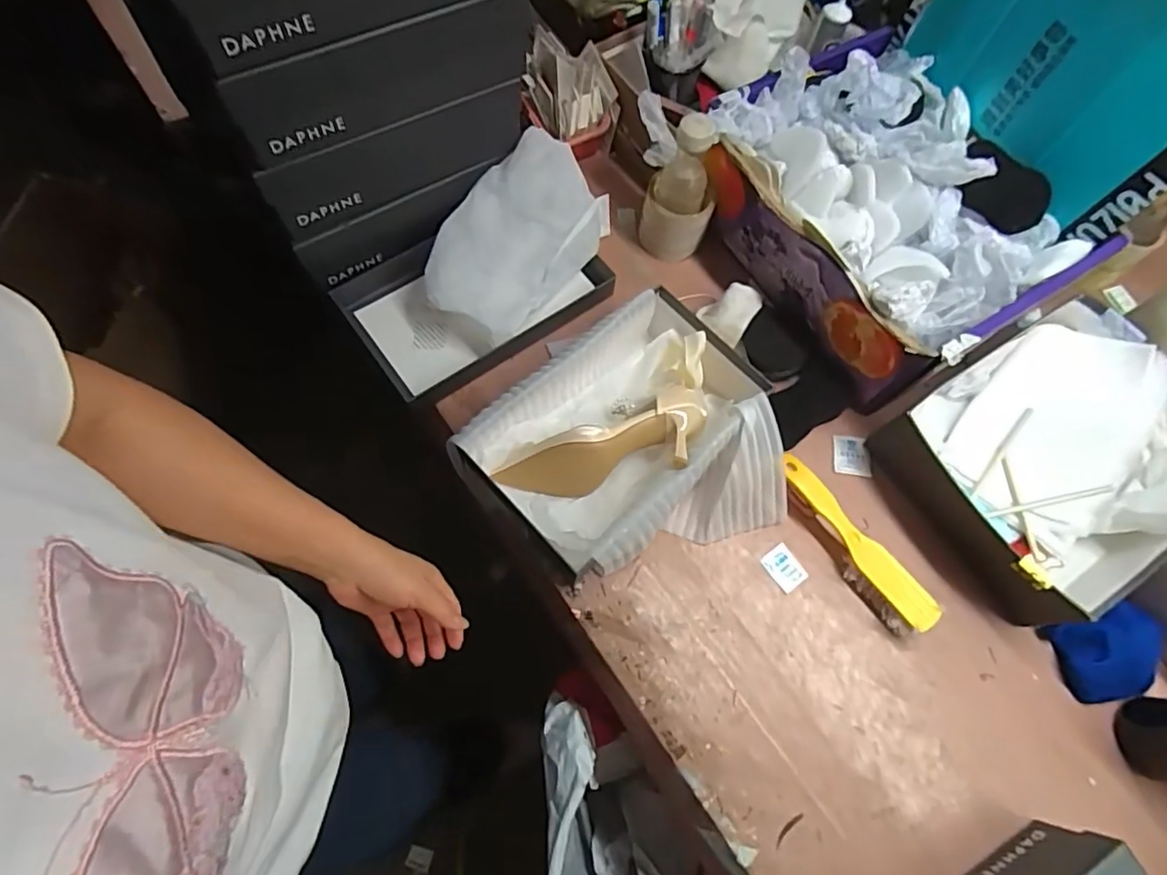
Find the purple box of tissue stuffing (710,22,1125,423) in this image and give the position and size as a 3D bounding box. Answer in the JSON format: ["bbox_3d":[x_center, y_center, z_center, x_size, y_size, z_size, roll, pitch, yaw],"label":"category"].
[{"bbox_3d":[0.362,-0.283,0.713,0.301,0.161,0.393,-31,73,-13],"label":"purple box of tissue stuffing"}]

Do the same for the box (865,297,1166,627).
[{"bbox_3d":[0.526,0.018,0.656,0.323,0.097,0.259,-29,73,-13],"label":"box"}]

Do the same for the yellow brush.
[{"bbox_3d":[0.290,0.117,0.651,0.048,0.035,0.218,-34,74,-14],"label":"yellow brush"}]

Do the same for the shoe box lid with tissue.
[{"bbox_3d":[-0.113,-0.208,0.714,0.353,0.103,0.184,-34,74,-14],"label":"shoe box lid with tissue"}]

